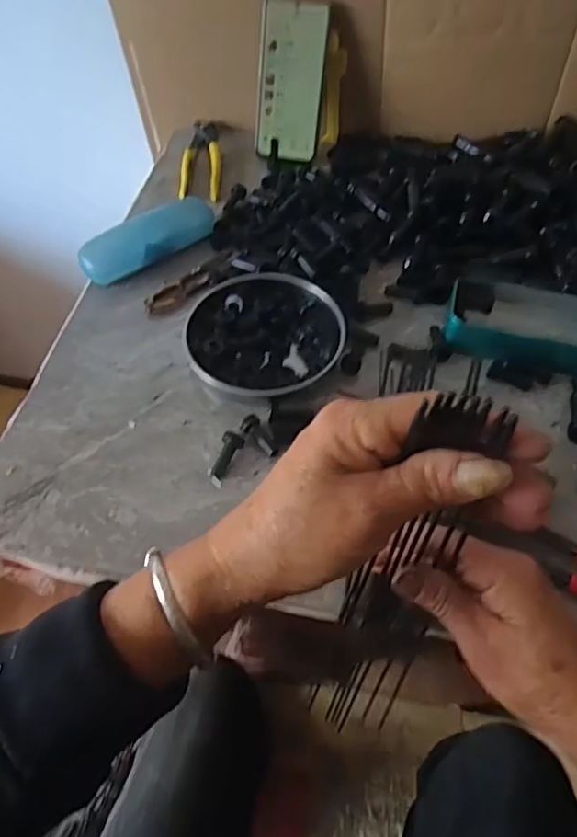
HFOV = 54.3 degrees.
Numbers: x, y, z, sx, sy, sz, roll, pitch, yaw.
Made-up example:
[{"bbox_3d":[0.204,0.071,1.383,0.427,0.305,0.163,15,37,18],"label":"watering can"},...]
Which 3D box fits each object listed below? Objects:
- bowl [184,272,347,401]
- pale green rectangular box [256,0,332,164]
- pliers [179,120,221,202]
[{"bbox_3d":[-0.021,-0.076,0.501,0.135,0.029,0.119,-1,54,-2],"label":"bowl"},{"bbox_3d":[0.002,-0.390,0.660,0.076,0.160,0.013,7,29,4],"label":"pale green rectangular box"},{"bbox_3d":[-0.106,-0.313,0.686,0.047,0.010,0.159,-2,54,-3],"label":"pliers"}]

